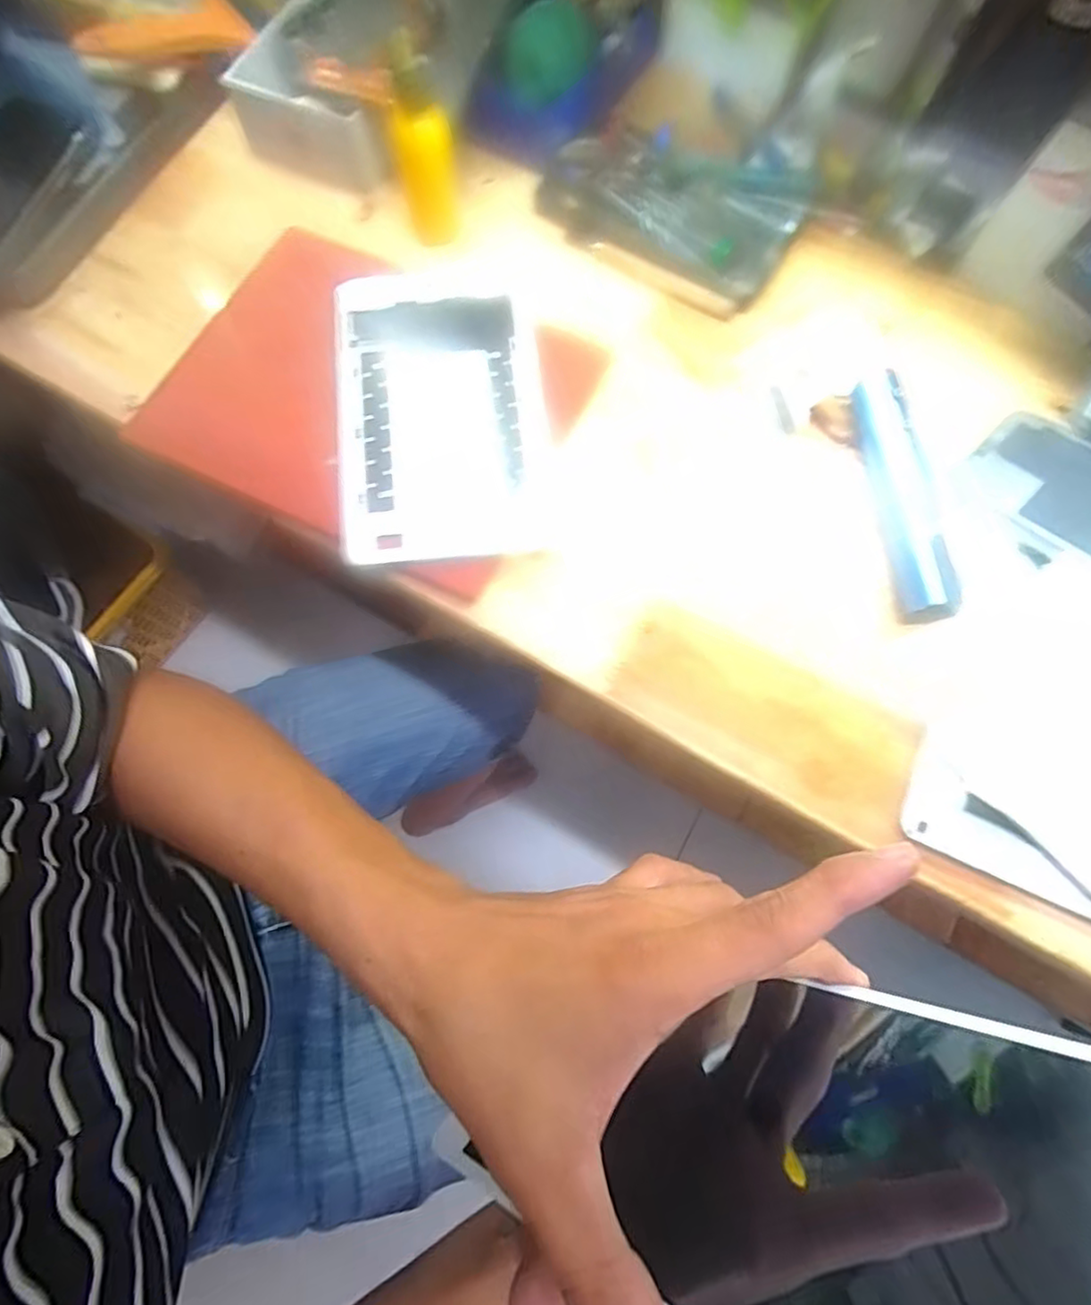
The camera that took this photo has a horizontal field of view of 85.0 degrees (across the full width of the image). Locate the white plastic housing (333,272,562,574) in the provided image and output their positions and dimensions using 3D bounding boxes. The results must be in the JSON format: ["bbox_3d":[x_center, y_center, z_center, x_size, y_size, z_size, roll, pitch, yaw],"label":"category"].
[{"bbox_3d":[-0.064,-0.149,0.364,0.127,0.016,0.205,-7,75,-2],"label":"white plastic housing"}]

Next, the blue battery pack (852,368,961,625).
[{"bbox_3d":[0.207,-0.089,0.341,0.030,0.026,0.148,-4,74,-1],"label":"blue battery pack"}]

